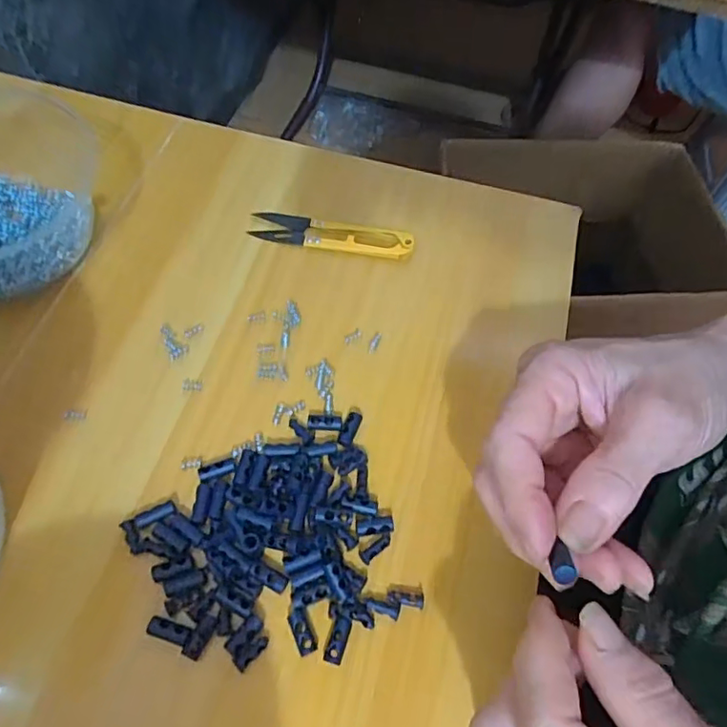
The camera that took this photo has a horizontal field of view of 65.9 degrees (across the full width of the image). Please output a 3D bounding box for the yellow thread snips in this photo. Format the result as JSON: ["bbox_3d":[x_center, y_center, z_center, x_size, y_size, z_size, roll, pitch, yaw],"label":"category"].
[{"bbox_3d":[-0.021,-0.084,0.365,0.105,0.013,0.023,11,59,3],"label":"yellow thread snips"}]

